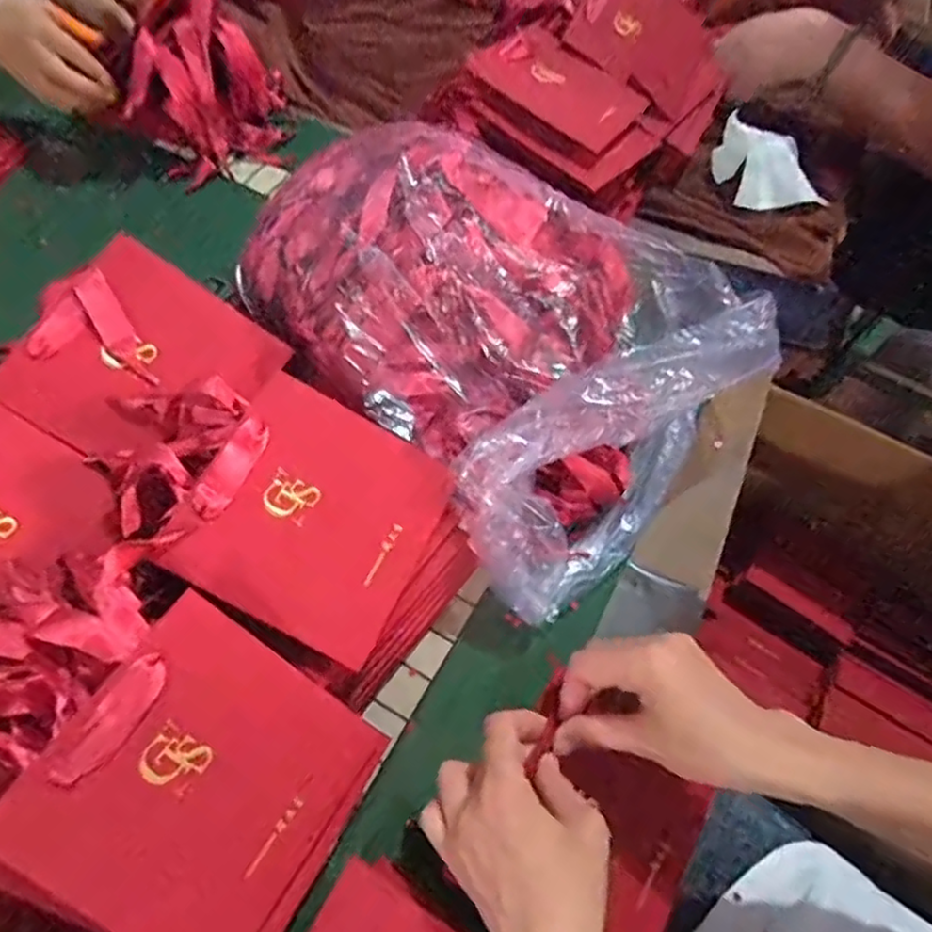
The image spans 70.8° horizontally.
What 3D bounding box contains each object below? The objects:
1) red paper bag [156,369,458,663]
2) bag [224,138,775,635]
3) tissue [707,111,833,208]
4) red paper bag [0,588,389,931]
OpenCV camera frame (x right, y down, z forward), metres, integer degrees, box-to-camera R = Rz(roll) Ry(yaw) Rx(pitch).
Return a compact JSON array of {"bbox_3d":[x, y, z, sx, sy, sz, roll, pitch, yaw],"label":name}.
[{"bbox_3d":[-0.092,0.030,0.407,0.139,0.018,0.138,32,72,-9],"label":"red paper bag"},{"bbox_3d":[0.020,-0.113,0.512,0.258,0.143,0.375,-37,69,-20],"label":"bag"},{"bbox_3d":[0.335,-0.327,0.723,0.097,0.063,0.107,-2,61,-4],"label":"tissue"},{"bbox_3d":[-0.132,0.165,0.340,0.148,0.008,0.139,42,58,-12],"label":"red paper bag"}]

